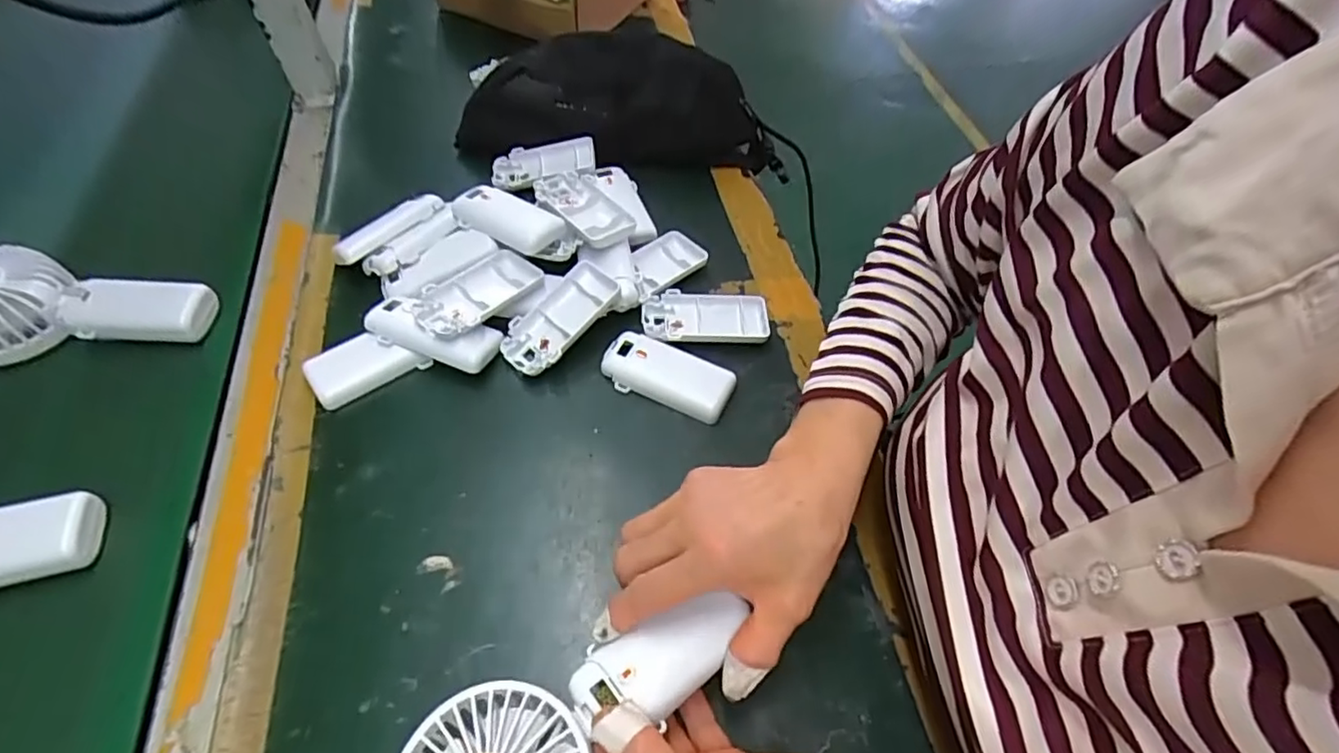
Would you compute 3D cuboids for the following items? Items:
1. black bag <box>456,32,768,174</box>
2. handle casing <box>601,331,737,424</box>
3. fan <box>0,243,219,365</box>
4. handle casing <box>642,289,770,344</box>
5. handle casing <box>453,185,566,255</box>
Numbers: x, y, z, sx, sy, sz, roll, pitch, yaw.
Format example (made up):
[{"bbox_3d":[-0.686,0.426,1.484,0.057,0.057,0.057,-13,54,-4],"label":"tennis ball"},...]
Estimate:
[{"bbox_3d":[-0.050,-0.254,0.579,0.285,0.088,0.080,-1,54,-3],"label":"black bag"},{"bbox_3d":[-0.001,-0.002,0.444,0.092,0.015,0.043,21,56,12],"label":"handle casing"},{"bbox_3d":[-0.429,-0.049,0.442,0.171,0.038,0.082,7,54,2],"label":"fan"},{"bbox_3d":[0.028,-0.045,0.473,0.094,0.015,0.050,0,54,-3],"label":"handle casing"},{"bbox_3d":[-0.130,-0.124,0.493,0.092,0.017,0.042,28,58,18],"label":"handle casing"}]

